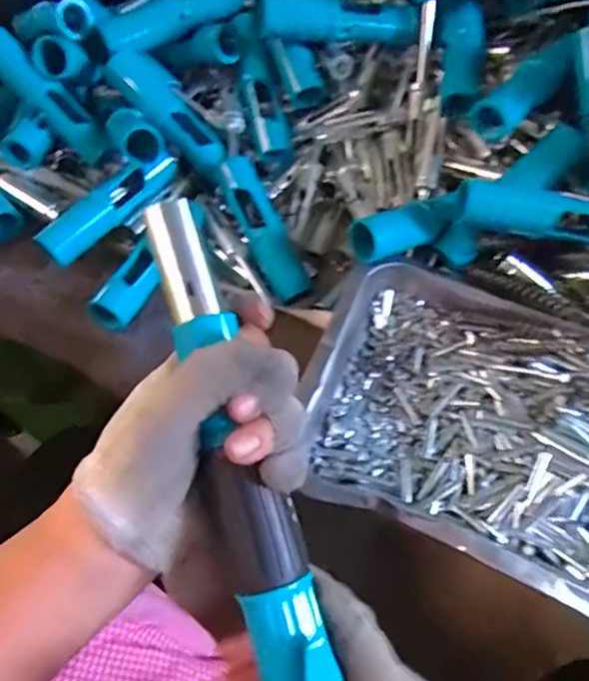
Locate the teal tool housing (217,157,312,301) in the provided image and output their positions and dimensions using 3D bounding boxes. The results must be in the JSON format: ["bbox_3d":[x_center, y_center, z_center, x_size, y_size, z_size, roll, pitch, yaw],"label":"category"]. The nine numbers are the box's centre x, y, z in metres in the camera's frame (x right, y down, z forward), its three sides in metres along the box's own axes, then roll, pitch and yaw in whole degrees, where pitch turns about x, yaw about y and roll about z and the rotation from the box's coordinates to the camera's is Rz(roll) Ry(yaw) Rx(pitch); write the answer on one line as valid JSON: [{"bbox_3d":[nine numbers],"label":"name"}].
[{"bbox_3d":[-0.024,-0.083,0.426,0.031,0.025,0.117,-26,88,-17],"label":"teal tool housing"}]

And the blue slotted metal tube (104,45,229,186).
[{"bbox_3d":[-0.098,-0.180,0.456,0.116,0.033,0.033,45,61,-14],"label":"blue slotted metal tube"}]

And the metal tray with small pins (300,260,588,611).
[{"bbox_3d":[0.139,0.050,0.343,0.260,0.032,0.183,19,59,12],"label":"metal tray with small pins"}]

